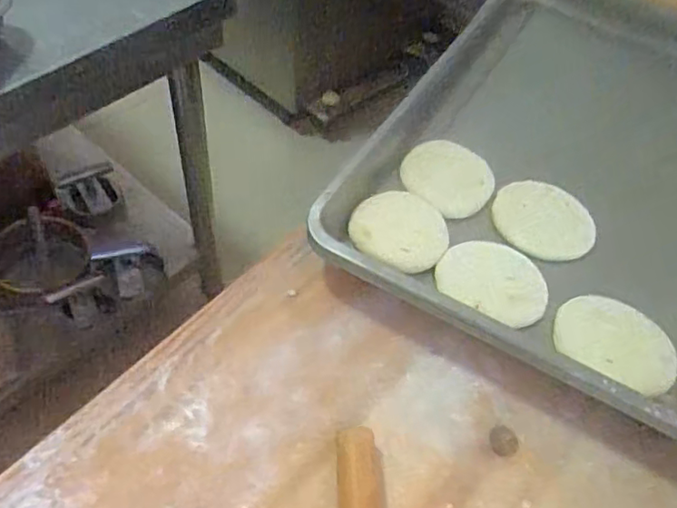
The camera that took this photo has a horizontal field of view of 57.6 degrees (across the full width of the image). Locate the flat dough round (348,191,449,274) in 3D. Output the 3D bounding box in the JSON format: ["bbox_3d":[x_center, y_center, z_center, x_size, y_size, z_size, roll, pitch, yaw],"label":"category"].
[{"bbox_3d":[0.059,-0.024,0.584,0.099,0.014,0.087,2,53,-22],"label":"flat dough round"}]

